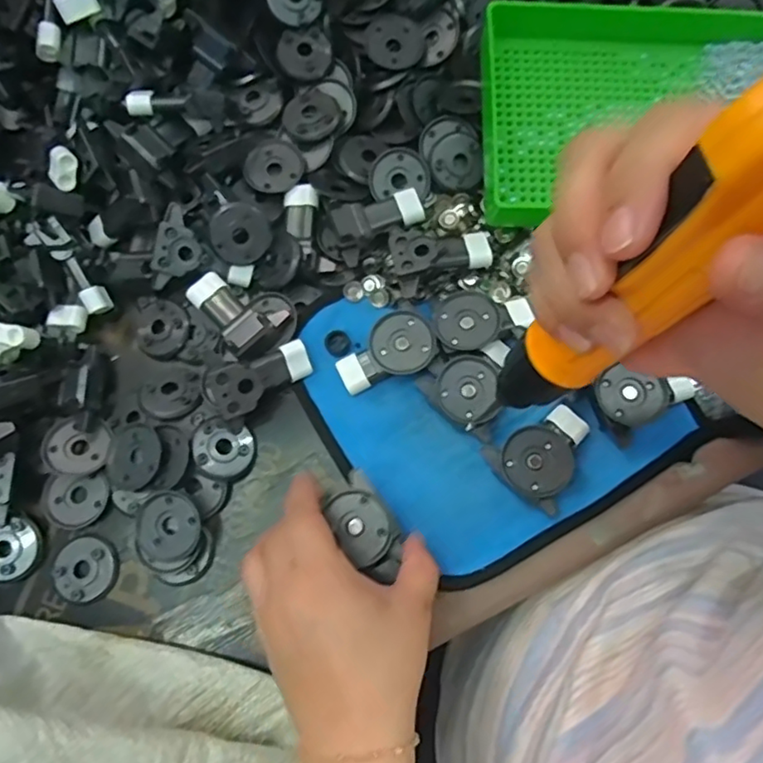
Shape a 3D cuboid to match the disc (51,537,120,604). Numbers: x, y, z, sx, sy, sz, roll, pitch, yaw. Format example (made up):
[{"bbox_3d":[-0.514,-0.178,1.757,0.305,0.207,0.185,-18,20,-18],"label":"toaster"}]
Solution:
[{"bbox_3d":[-0.189,0.119,0.379,0.038,0.007,0.039,-5,75,0],"label":"disc"}]

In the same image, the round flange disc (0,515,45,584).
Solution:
[{"bbox_3d":[-0.241,0.108,0.380,0.044,0.012,0.037,-19,76,-3],"label":"round flange disc"}]

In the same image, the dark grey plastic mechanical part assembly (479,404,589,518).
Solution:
[{"bbox_3d":[0.098,0.040,0.369,0.052,0.016,0.063,33,79,9],"label":"dark grey plastic mechanical part assembly"}]

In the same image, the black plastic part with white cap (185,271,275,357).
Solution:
[{"bbox_3d":[-0.102,-0.045,0.396,0.062,0.020,0.029,43,81,11],"label":"black plastic part with white cap"}]

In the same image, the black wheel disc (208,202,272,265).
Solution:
[{"bbox_3d":[-0.096,-0.100,0.405,0.039,0.007,0.040,-2,101,-9],"label":"black wheel disc"}]

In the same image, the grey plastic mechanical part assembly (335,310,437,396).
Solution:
[{"bbox_3d":[0.004,-0.016,0.392,0.062,0.024,0.041,-37,77,-8],"label":"grey plastic mechanical part assembly"}]

